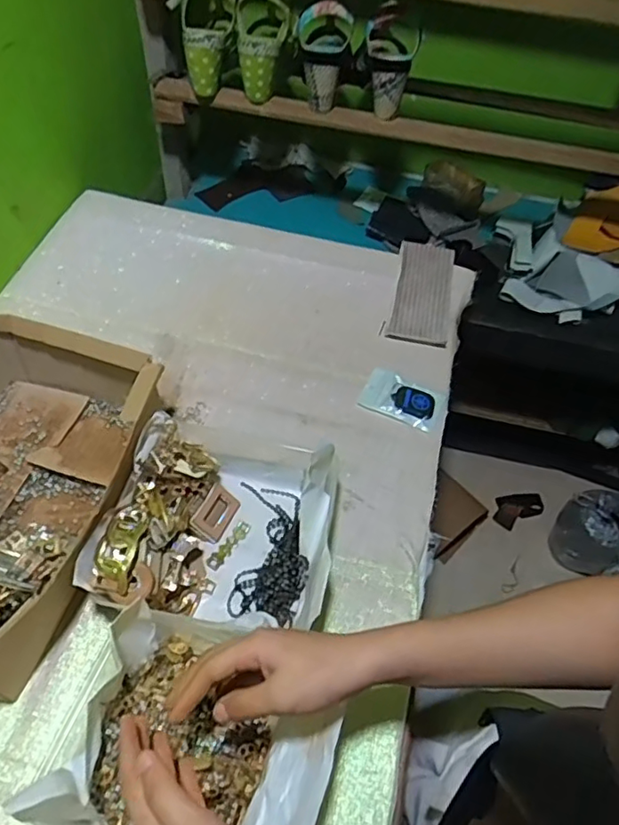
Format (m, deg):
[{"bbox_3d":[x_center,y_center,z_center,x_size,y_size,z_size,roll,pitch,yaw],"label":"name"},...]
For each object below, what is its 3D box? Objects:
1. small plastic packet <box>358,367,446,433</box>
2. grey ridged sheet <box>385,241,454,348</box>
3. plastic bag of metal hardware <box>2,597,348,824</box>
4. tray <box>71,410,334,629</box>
[{"bbox_3d":[0.118,-0.018,0.735,0.099,0.011,0.065,24,56,12],"label":"small plastic packet"},{"bbox_3d":[0.162,-0.168,0.828,0.080,0.024,0.164,14,70,0],"label":"grey ridged sheet"},{"bbox_3d":[-0.094,0.256,0.448,0.207,0.102,0.164,17,55,8],"label":"plastic bag of metal hardware"},{"bbox_3d":[-0.086,0.107,0.578,0.213,0.084,0.196,7,54,0],"label":"tray"}]

